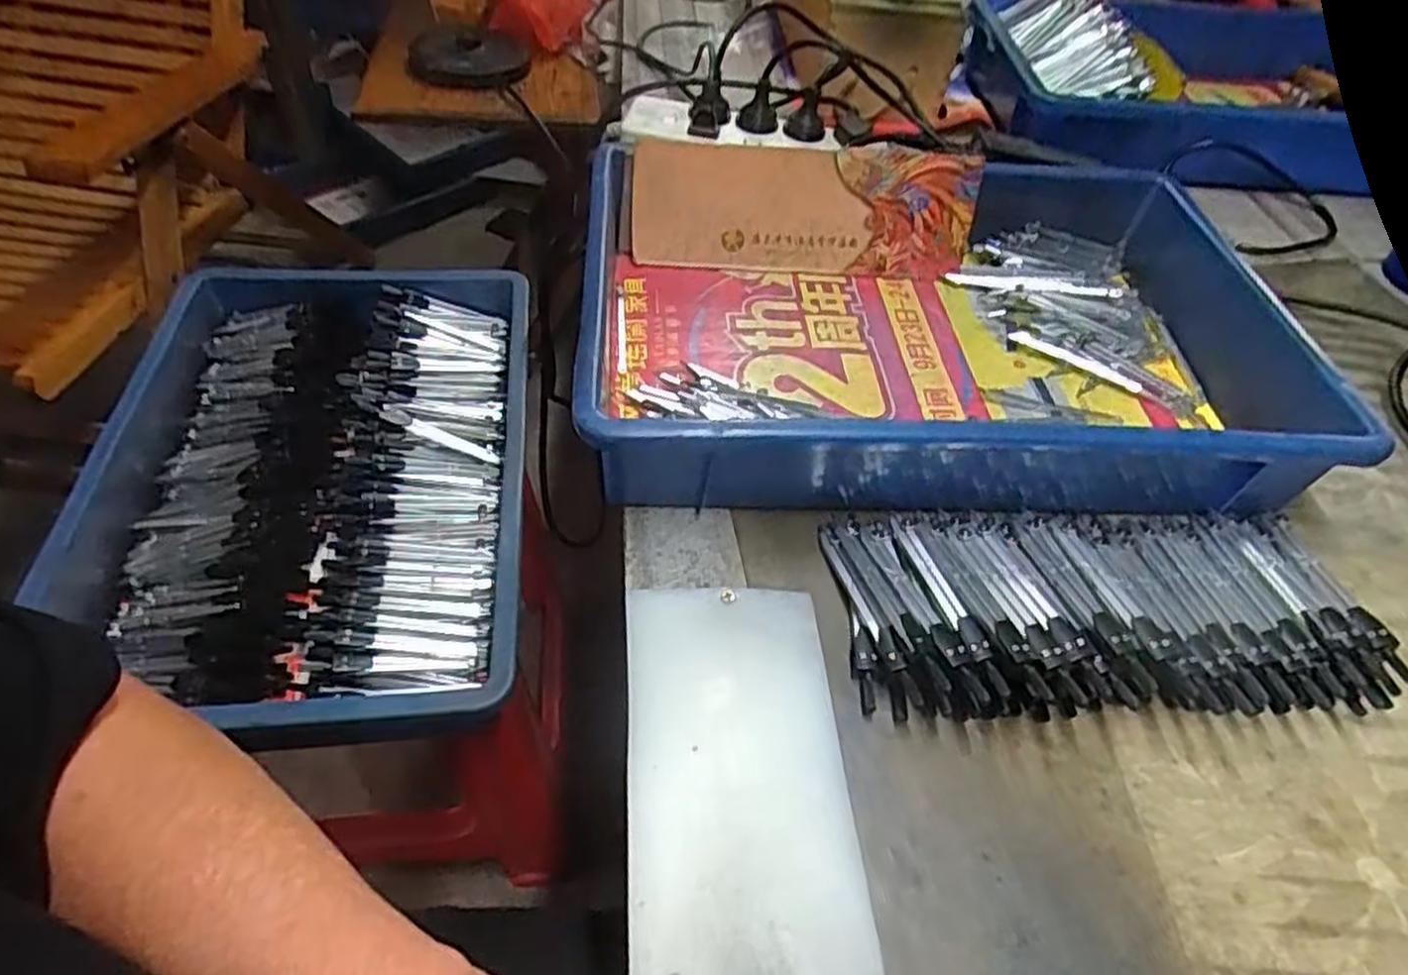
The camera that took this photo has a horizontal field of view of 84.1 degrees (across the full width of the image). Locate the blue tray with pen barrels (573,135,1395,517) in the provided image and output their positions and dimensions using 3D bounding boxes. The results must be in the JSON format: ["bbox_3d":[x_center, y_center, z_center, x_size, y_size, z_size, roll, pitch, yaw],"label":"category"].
[{"bbox_3d":[0.139,-0.106,0.493,0.419,0.073,0.267,-1,50,-6],"label":"blue tray with pen barrels"}]

